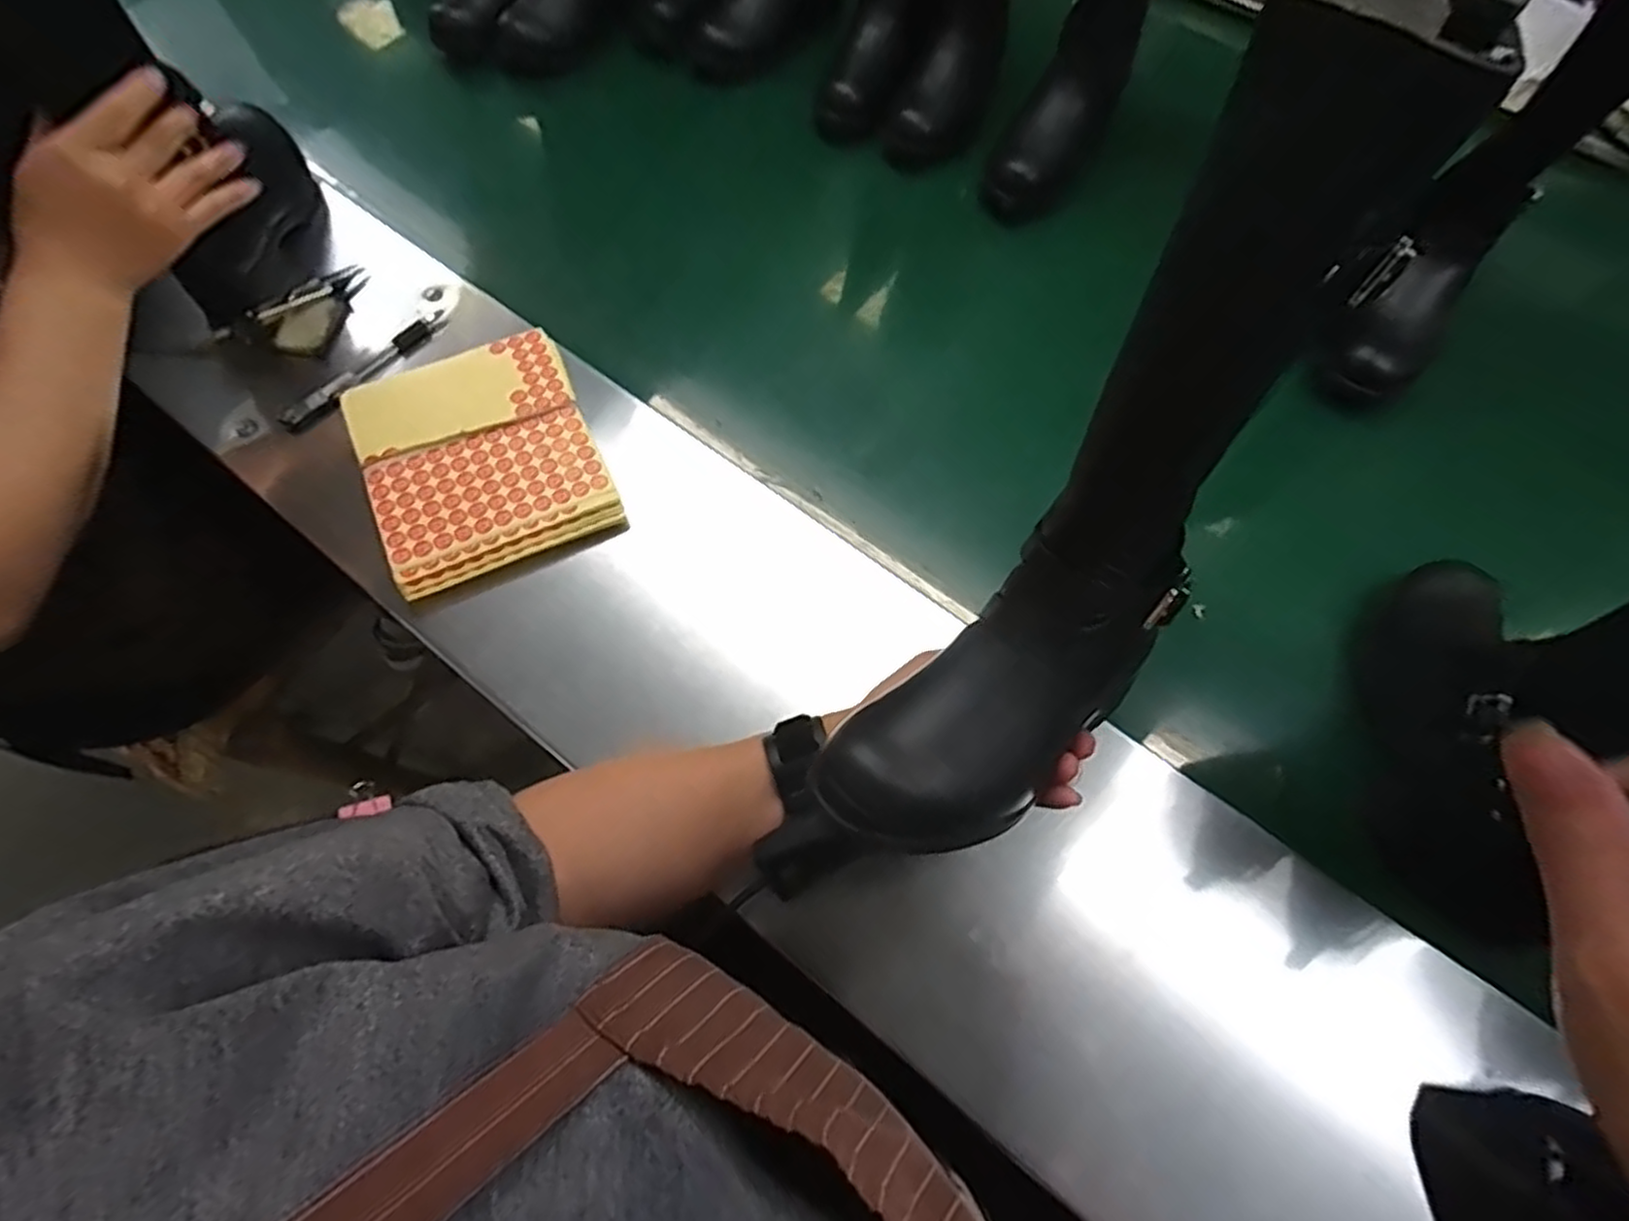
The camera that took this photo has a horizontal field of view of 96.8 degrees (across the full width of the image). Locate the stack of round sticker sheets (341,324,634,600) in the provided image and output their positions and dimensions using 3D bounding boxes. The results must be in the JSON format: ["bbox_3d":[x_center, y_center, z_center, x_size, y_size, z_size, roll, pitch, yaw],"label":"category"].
[{"bbox_3d":[-0.248,-0.115,0.542,0.157,0.028,0.186,-24,69,-11],"label":"stack of round sticker sheets"}]

